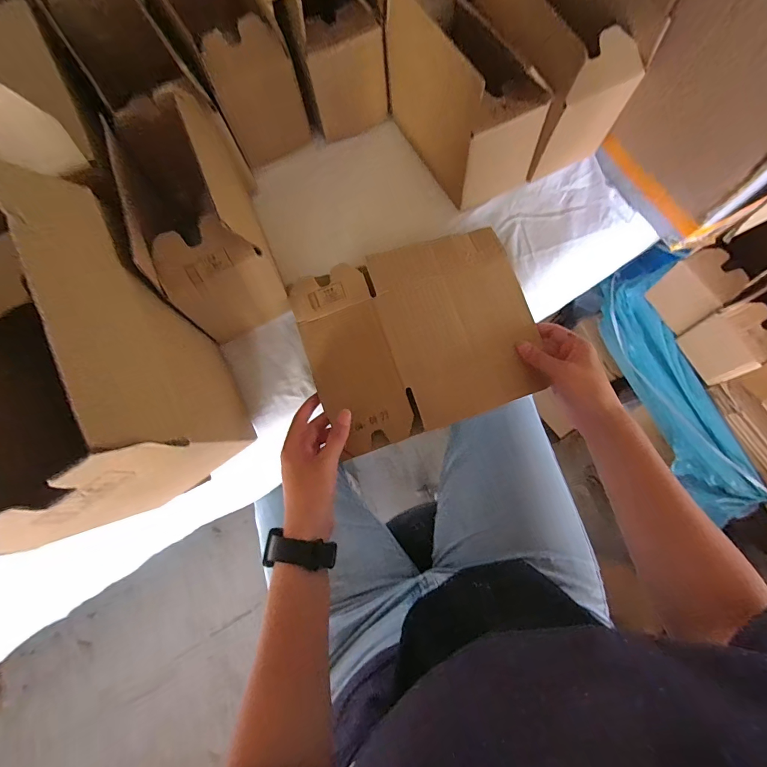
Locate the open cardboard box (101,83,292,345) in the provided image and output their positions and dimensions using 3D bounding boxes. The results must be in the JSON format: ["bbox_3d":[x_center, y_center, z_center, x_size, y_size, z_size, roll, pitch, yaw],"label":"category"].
[{"bbox_3d":[-0.185,-0.163,0.405,0.105,0.122,0.195,-20,79,-6],"label":"open cardboard box"}]

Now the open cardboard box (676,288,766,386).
[{"bbox_3d":[0.593,-0.093,0.602,0.162,0.150,0.099,-29,77,-6],"label":"open cardboard box"}]

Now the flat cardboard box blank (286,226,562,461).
[{"bbox_3d":[0.044,-0.056,0.433,0.253,0.012,0.204,-18,82,-7],"label":"flat cardboard box blank"}]

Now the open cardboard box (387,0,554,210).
[{"bbox_3d":[0.089,-0.325,0.423,0.101,0.135,0.191,-31,81,-8],"label":"open cardboard box"}]

